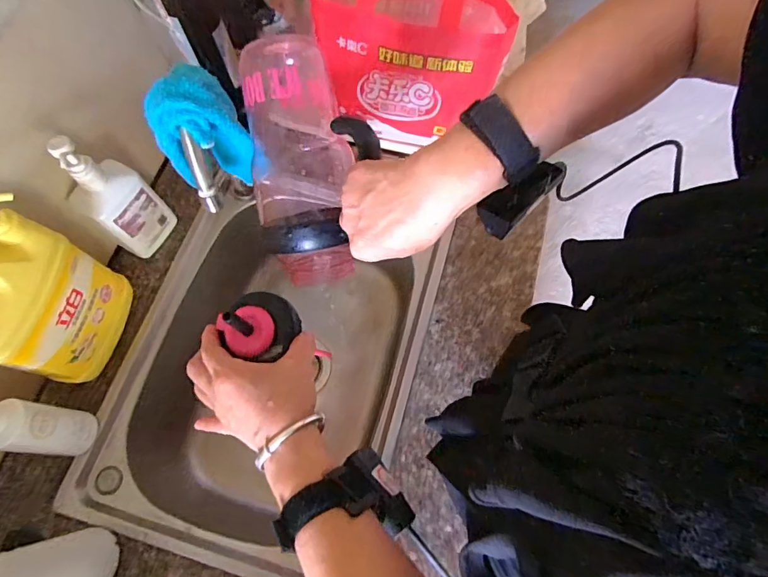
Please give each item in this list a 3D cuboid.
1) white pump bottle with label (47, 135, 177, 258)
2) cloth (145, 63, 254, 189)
[{"bbox_3d":[-0.335,-0.110,0.555,0.055,0.189,0.080,38,74,14],"label":"white pump bottle with label"},{"bbox_3d":[-0.179,-0.152,0.447,0.077,0.117,0.076,-28,71,-9],"label":"cloth"}]

